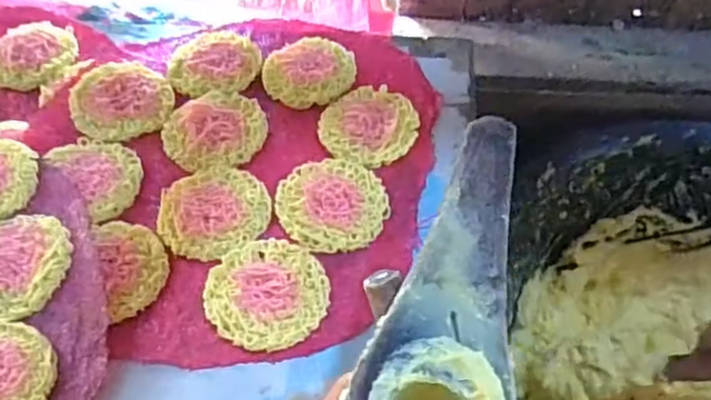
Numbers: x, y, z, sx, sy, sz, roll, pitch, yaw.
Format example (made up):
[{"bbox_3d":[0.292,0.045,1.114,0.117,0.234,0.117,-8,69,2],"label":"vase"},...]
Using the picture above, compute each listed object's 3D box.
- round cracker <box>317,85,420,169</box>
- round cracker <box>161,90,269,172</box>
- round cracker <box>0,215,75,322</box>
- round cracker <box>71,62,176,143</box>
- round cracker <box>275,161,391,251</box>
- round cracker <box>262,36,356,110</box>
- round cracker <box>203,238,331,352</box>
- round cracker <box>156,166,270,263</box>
[{"bbox_3d":[0.010,-0.061,0.540,0.076,0.008,0.076,1,51,-1],"label":"round cracker"},{"bbox_3d":[-0.112,-0.058,0.539,0.078,0.006,0.077,1,51,-1],"label":"round cracker"},{"bbox_3d":[-0.232,0.042,0.454,0.077,0.011,0.075,1,51,-1],"label":"round cracker"},{"bbox_3d":[-0.194,-0.088,0.559,0.077,0.013,0.085,-18,53,-15],"label":"round cracker"},{"bbox_3d":[-0.017,0.001,0.492,0.078,0.006,0.079,1,51,-1],"label":"round cracker"},{"bbox_3d":[-0.040,-0.114,0.586,0.076,0.006,0.083,1,51,-1],"label":"round cracker"},{"bbox_3d":[-0.058,0.060,0.447,0.081,0.010,0.077,1,51,-1],"label":"round cracker"},{"bbox_3d":[-0.104,0.005,0.490,0.076,0.007,0.078,-33,59,-25],"label":"round cracker"}]

